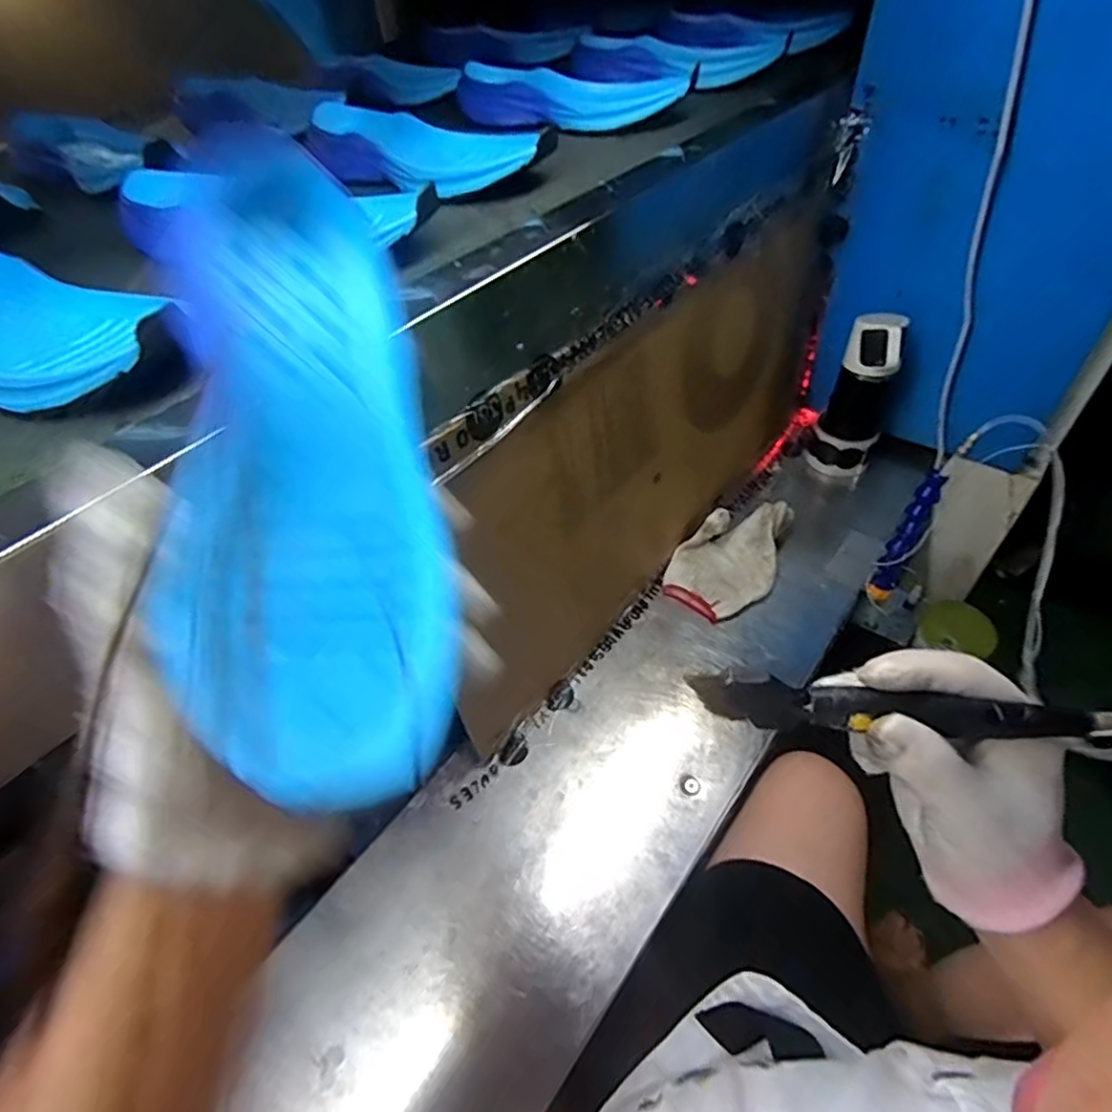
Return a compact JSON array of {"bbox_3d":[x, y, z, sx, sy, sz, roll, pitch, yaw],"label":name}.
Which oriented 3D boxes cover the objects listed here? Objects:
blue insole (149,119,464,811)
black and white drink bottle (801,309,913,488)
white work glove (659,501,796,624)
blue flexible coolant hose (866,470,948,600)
[{"bbox_3d":[-0.085,-0.046,0.227,0.092,0.014,0.252,4,69,-38],"label":"blue insole"},{"bbox_3d":[0.379,-0.202,0.784,0.073,0.209,0.089,18,52,21],"label":"black and white drink bottle"},{"bbox_3d":[0.205,-0.007,0.719,0.109,0.056,0.169,31,57,28],"label":"white work glove"},{"bbox_3d":[0.368,-0.018,0.656,0.025,0.148,0.019,23,31,19],"label":"blue flexible coolant hose"}]

